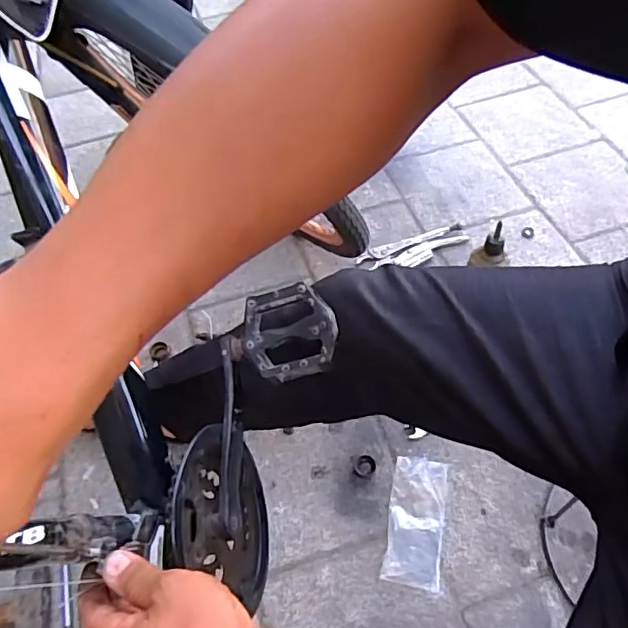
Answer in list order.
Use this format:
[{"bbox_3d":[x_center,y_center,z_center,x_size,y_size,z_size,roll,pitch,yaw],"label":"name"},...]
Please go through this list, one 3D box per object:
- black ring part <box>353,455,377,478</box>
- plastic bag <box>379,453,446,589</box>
[{"bbox_3d":[0.078,0.234,0.856,0.032,0.004,0.035,-3,53,4],"label":"black ring part"},{"bbox_3d":[0.149,0.294,0.810,0.077,0.010,0.180,7,54,11],"label":"plastic bag"}]

